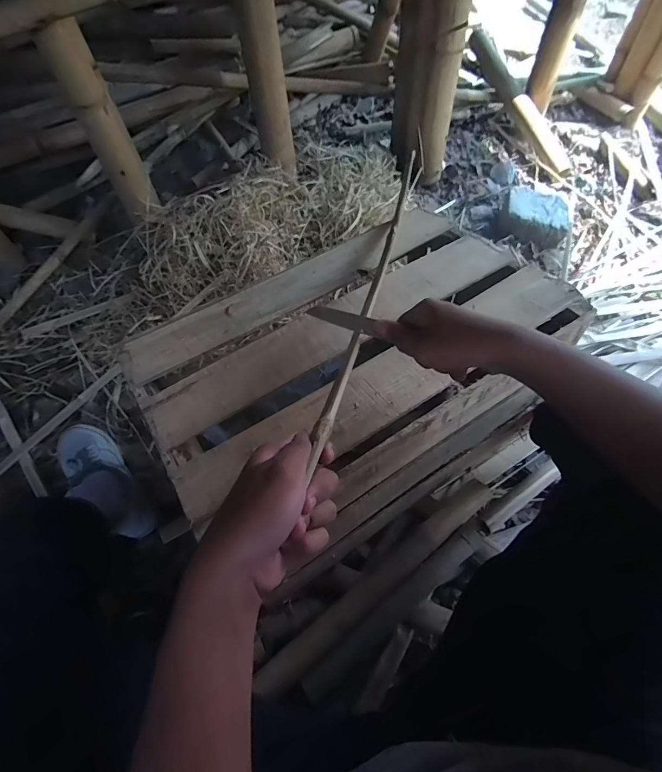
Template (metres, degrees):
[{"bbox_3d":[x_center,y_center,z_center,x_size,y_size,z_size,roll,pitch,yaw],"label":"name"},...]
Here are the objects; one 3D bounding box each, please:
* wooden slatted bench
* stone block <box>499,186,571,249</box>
[{"bbox_3d":[0.037,0.018,0.687,0.597,0.362,0.388,-25,59,-15],"label":"wooden slatted bench"},{"bbox_3d":[0.673,-0.558,1.283,0.208,0.084,0.203,17,58,13],"label":"stone block"}]

